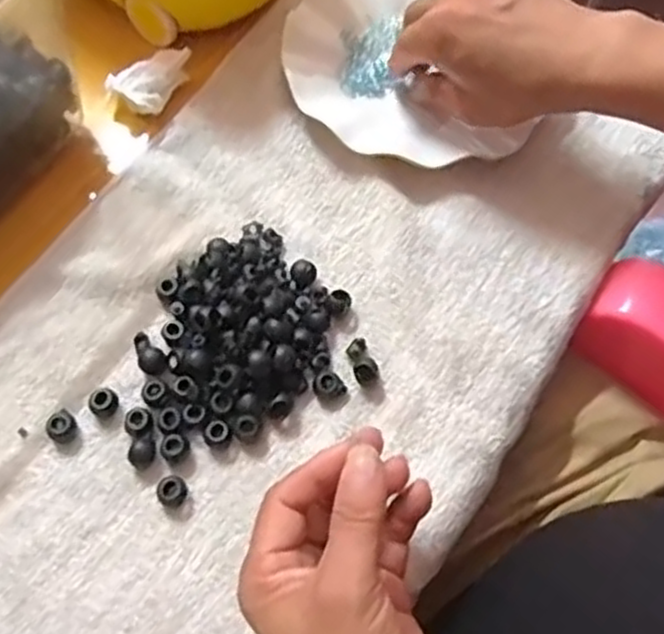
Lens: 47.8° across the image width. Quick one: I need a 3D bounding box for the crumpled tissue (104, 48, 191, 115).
[{"bbox_3d":[-0.114,-0.154,0.491,0.059,0.018,0.034,-30,68,-15],"label":"crumpled tissue"}]

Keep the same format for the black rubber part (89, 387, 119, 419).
[{"bbox_3d":[-0.125,0.046,0.409,0.016,0.008,0.015,0,64,-1],"label":"black rubber part"}]

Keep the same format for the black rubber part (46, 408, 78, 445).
[{"bbox_3d":[-0.146,0.059,0.403,0.013,0.015,0.015,38,69,17],"label":"black rubber part"}]

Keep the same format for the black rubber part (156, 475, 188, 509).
[{"bbox_3d":[-0.083,0.089,0.387,0.016,0.011,0.015,0,64,-1],"label":"black rubber part"}]

